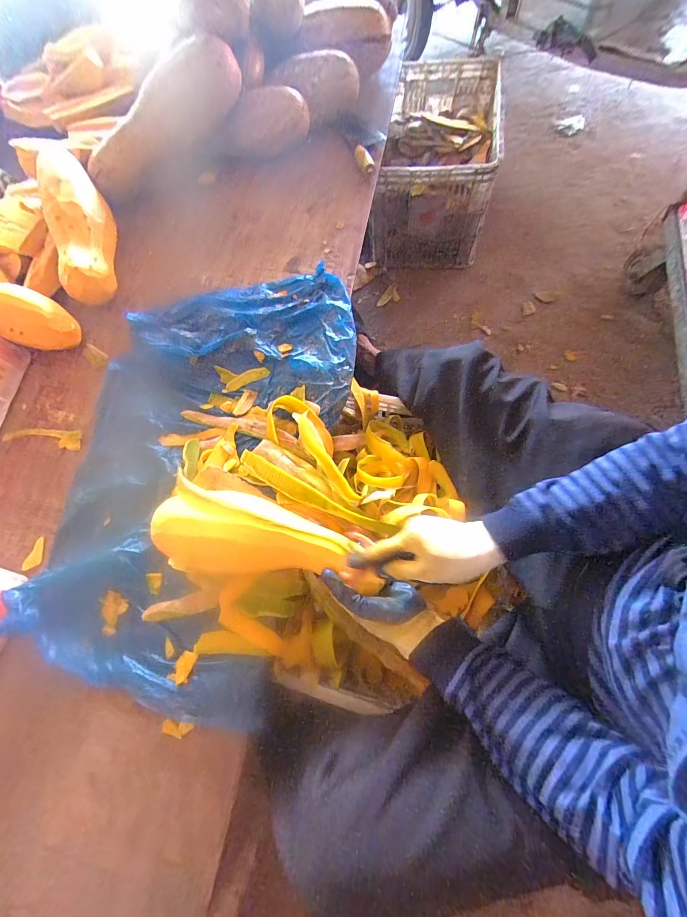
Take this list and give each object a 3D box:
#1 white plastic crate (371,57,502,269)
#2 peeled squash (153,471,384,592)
[{"bbox_3d":[0.295,-0.943,1.149,0.345,0.333,0.694,7,69,8],"label":"white plastic crate"},{"bbox_3d":[-0.094,0.104,0.435,0.290,0.102,0.101,16,70,-7],"label":"peeled squash"}]

